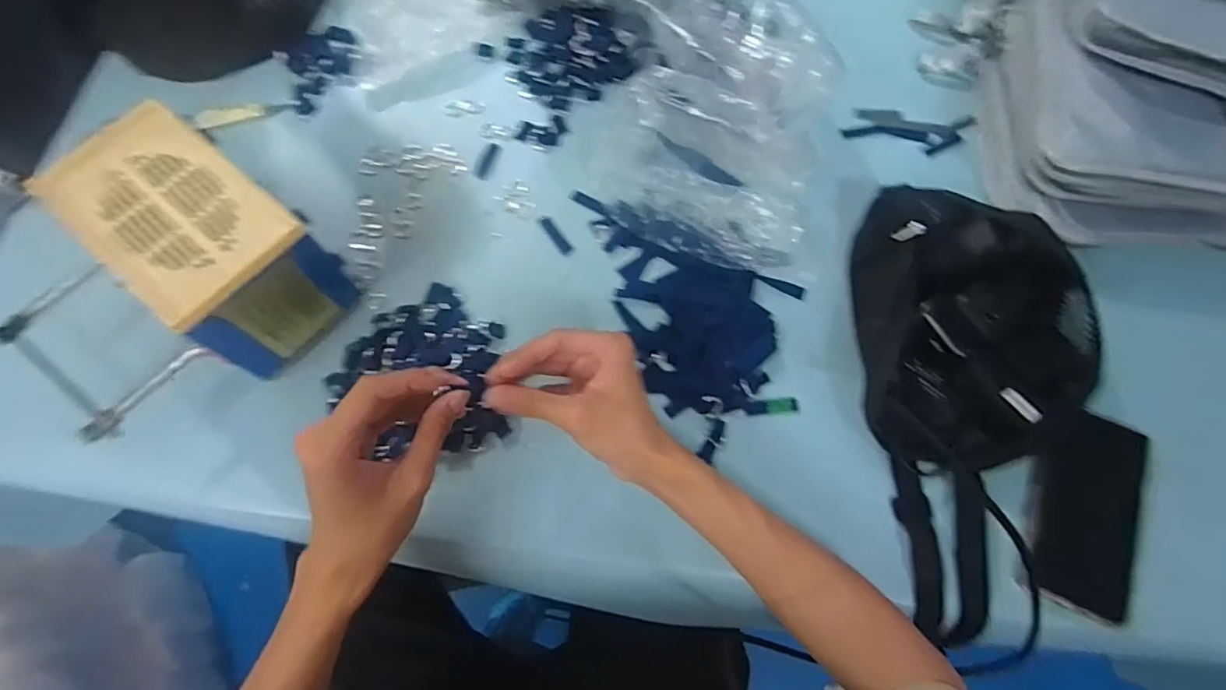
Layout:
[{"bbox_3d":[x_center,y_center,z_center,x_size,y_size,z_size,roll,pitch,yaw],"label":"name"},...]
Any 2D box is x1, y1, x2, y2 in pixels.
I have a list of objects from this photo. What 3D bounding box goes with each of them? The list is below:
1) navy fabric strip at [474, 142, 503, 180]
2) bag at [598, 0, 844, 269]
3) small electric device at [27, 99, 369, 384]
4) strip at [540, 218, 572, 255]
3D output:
[{"bbox_3d":[-0.126,-0.186,0.592,0.017,0.004,0.045,18,71,6],"label":"navy fabric strip"},{"bbox_3d":[0.082,-0.212,0.530,0.203,0.114,0.275,13,71,5],"label":"bag"},{"bbox_3d":[-0.322,-0.082,0.477,0.182,0.118,0.114,39,75,13],"label":"small electric device"},{"bbox_3d":[-0.055,-0.105,0.563,0.011,0.004,0.045,-34,76,-12],"label":"strip"}]

